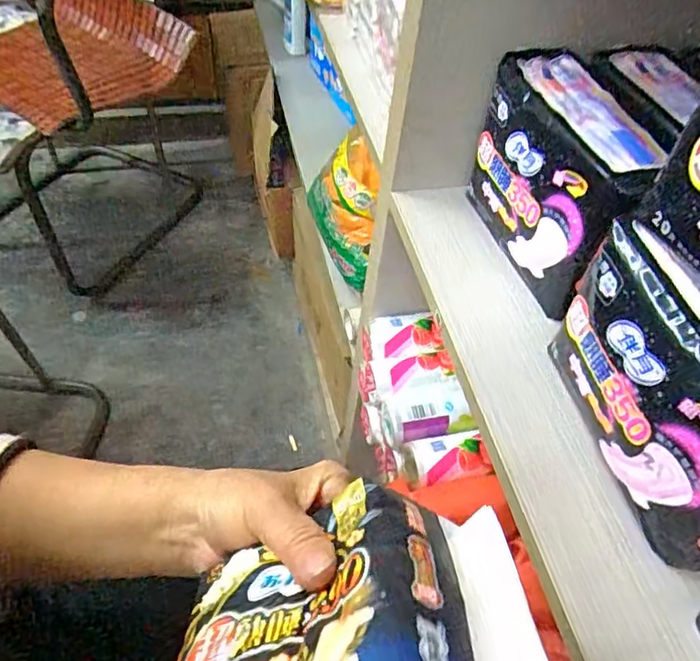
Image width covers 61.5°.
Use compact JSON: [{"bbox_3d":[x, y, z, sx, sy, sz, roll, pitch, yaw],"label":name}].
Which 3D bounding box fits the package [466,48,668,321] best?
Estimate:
[{"bbox_3d":[0.156,-0.114,0.443,0.067,0.122,0.160,-16,54,-18],"label":"package"}]

